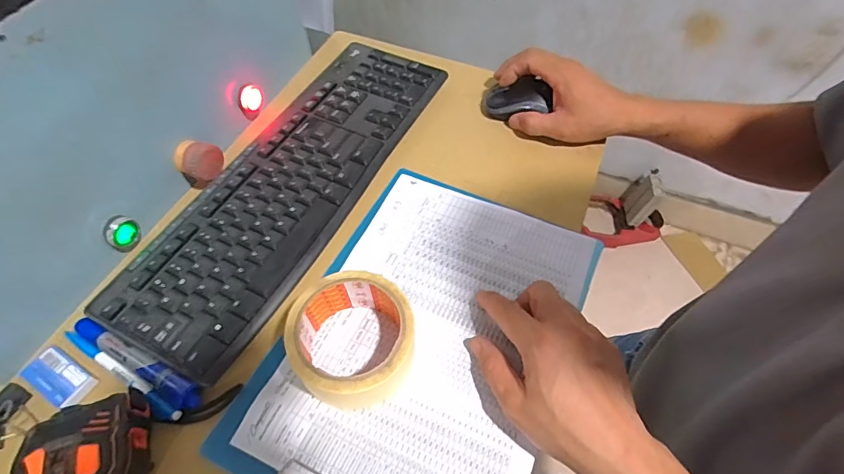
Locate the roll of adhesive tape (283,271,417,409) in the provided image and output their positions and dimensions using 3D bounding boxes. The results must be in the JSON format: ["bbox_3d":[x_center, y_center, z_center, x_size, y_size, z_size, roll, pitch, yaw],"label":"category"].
[{"bbox_3d":[-0.053,0.080,0.362,0.093,0.052,0.094,-1,57,2],"label":"roll of adhesive tape"}]

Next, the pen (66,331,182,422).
[{"bbox_3d":[-0.243,0.110,0.367,0.131,0.011,0.015,27,62,19],"label":"pen"}]

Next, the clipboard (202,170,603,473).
[{"bbox_3d":[0.007,0.084,0.387,0.219,0.014,0.309,21,60,16],"label":"clipboard"}]

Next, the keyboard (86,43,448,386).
[{"bbox_3d":[-0.128,-0.069,0.474,0.140,0.021,0.424,21,60,16],"label":"keyboard"}]

